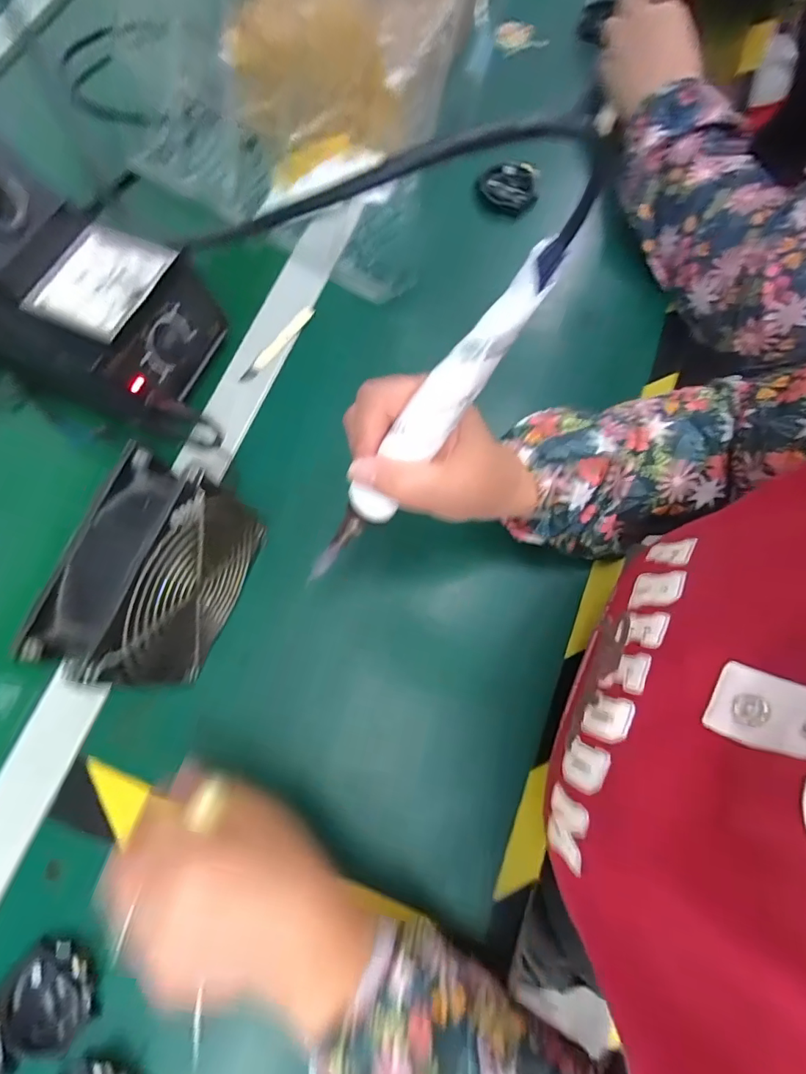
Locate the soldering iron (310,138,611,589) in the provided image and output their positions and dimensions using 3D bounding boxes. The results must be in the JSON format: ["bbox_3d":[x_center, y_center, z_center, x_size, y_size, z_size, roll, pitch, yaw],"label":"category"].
[{"bbox_3d":[0.011,-0.055,0.218,0.020,0.020,0.215,48,122,14],"label":"soldering iron"}]

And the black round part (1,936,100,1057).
[{"bbox_3d":[-0.204,0.266,0.279,0.052,0.014,0.054,-1,74,2],"label":"black round part"}]

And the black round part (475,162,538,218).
[{"bbox_3d":[0.096,-0.322,0.445,0.053,0.014,0.053,-1,74,2],"label":"black round part"}]

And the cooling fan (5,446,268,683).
[{"bbox_3d":[-0.139,0.023,0.285,0.046,0.106,0.120,21,75,8],"label":"cooling fan"}]

